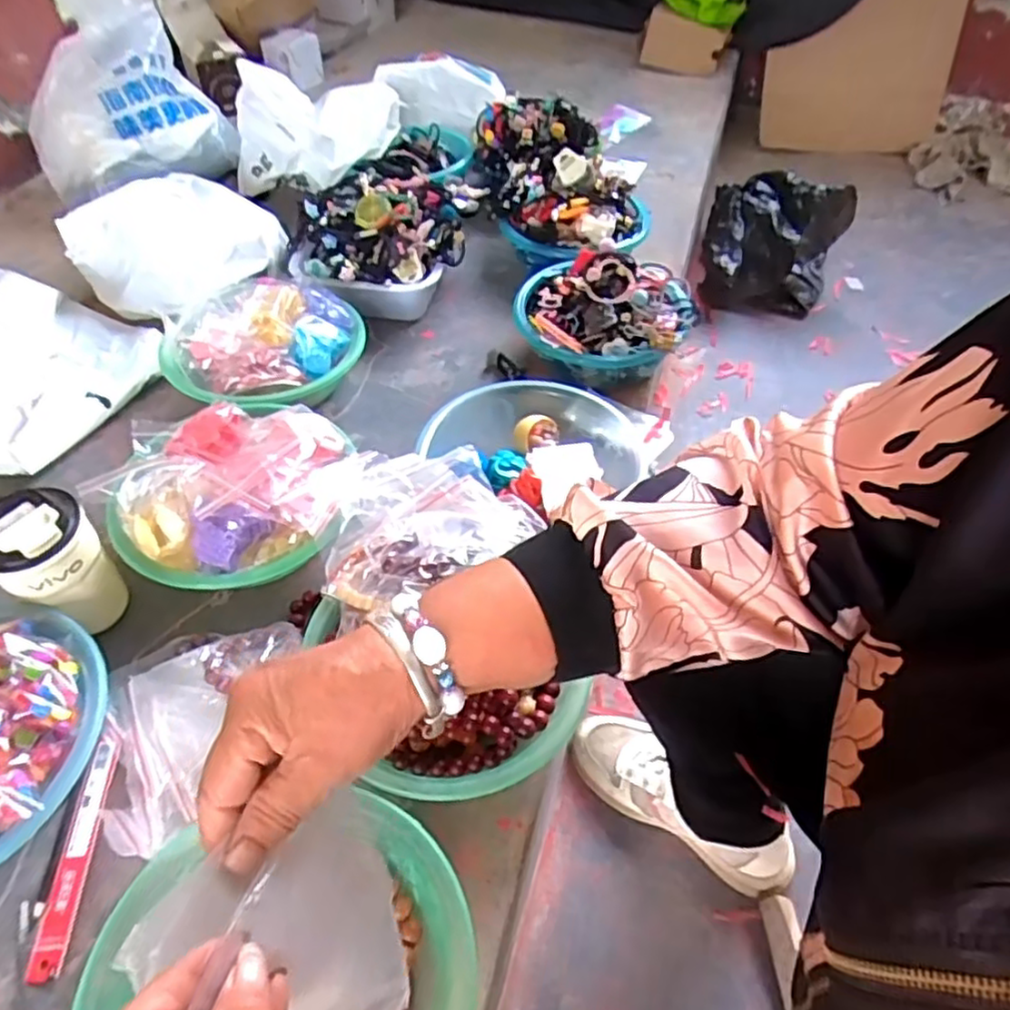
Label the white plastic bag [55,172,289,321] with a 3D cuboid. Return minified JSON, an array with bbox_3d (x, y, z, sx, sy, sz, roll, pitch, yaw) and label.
[{"bbox_3d":[-0.465,-0.389,0.998,0.280,0.096,0.268,-32,56,-24],"label":"white plastic bag"}]

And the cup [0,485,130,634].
[{"bbox_3d":[-0.400,0.058,0.623,0.087,0.146,0.082,0,49,0],"label":"cup"}]

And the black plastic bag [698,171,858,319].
[{"bbox_3d":[0.514,-0.512,1.351,0.254,0.189,0.254,16,51,14],"label":"black plastic bag"}]

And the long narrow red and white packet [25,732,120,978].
[{"bbox_3d":[-0.328,0.264,0.534,0.025,0.009,0.167,-3,51,-4],"label":"long narrow red and white packet"}]

